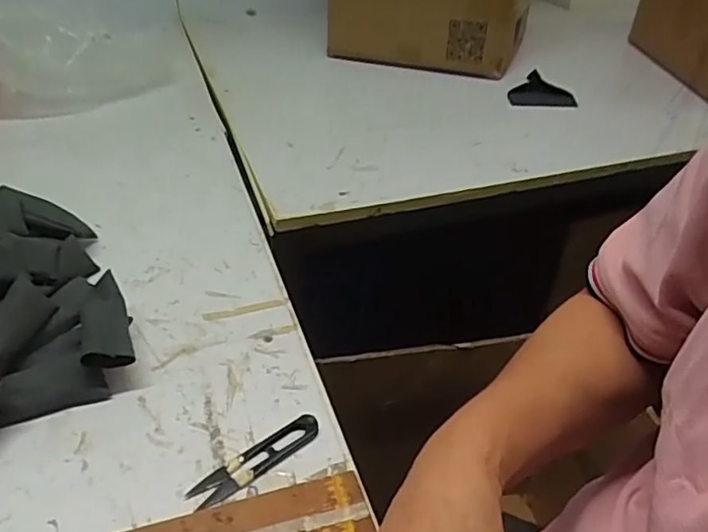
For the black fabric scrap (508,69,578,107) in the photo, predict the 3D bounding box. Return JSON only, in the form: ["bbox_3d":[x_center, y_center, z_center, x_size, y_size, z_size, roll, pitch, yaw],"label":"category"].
[{"bbox_3d":[0.301,-0.278,0.920,0.100,0.041,0.059,9,37,9],"label":"black fabric scrap"}]

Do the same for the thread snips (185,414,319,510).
[{"bbox_3d":[-0.068,0.137,0.411,0.100,0.005,0.021,-24,44,-31],"label":"thread snips"}]

